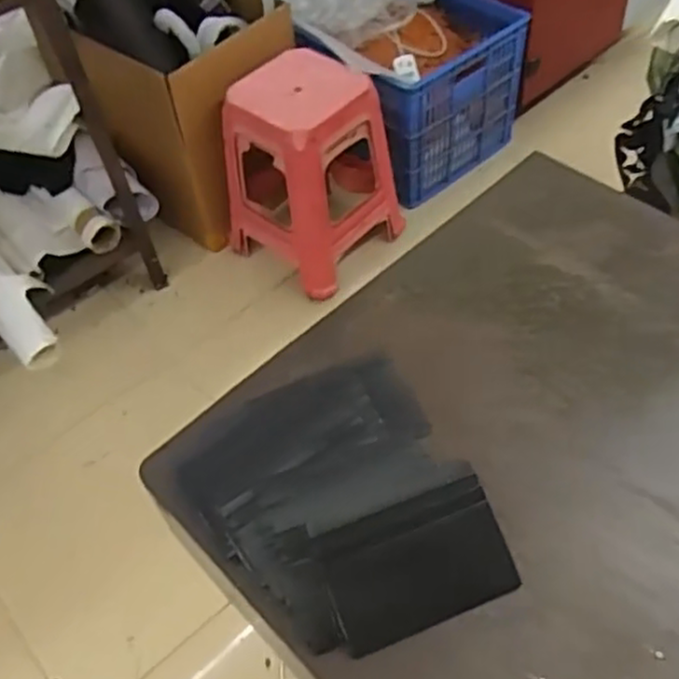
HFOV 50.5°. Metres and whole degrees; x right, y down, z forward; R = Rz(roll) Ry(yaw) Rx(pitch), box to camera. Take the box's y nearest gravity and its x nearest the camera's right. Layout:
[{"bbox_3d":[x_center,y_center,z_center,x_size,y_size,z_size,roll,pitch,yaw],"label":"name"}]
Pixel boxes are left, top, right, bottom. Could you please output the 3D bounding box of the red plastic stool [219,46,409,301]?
[{"bbox_3d":[-0.075,-0.419,1.819,0.351,0.461,0.320,-39,58,-23],"label":"red plastic stool"}]

